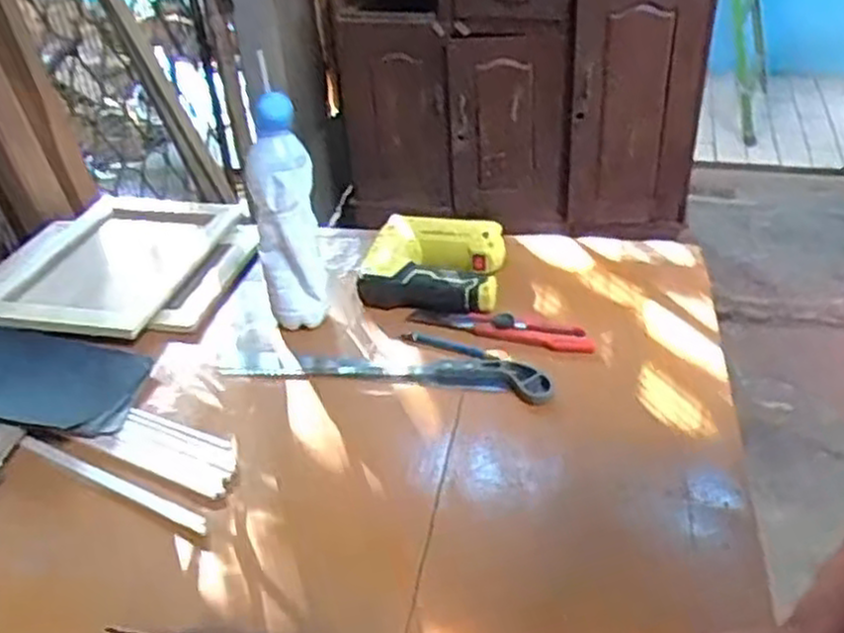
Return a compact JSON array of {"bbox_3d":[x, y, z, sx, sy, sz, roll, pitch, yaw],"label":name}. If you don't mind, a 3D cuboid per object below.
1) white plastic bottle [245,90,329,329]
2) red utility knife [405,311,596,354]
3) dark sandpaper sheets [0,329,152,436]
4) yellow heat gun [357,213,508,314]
[{"bbox_3d":[-0.135,-0.100,0.799,0.066,0.236,0.052,-5,35,-6],"label":"white plastic bottle"},{"bbox_3d":[0.080,0.011,0.824,0.194,0.013,0.037,9,36,14],"label":"red utility knife"},{"bbox_3d":[-0.387,0.057,0.760,0.241,0.019,0.125,9,36,14],"label":"dark sandpaper sheets"},{"bbox_3d":[0.014,-0.062,0.902,0.154,0.045,0.143,3,35,6],"label":"yellow heat gun"}]

